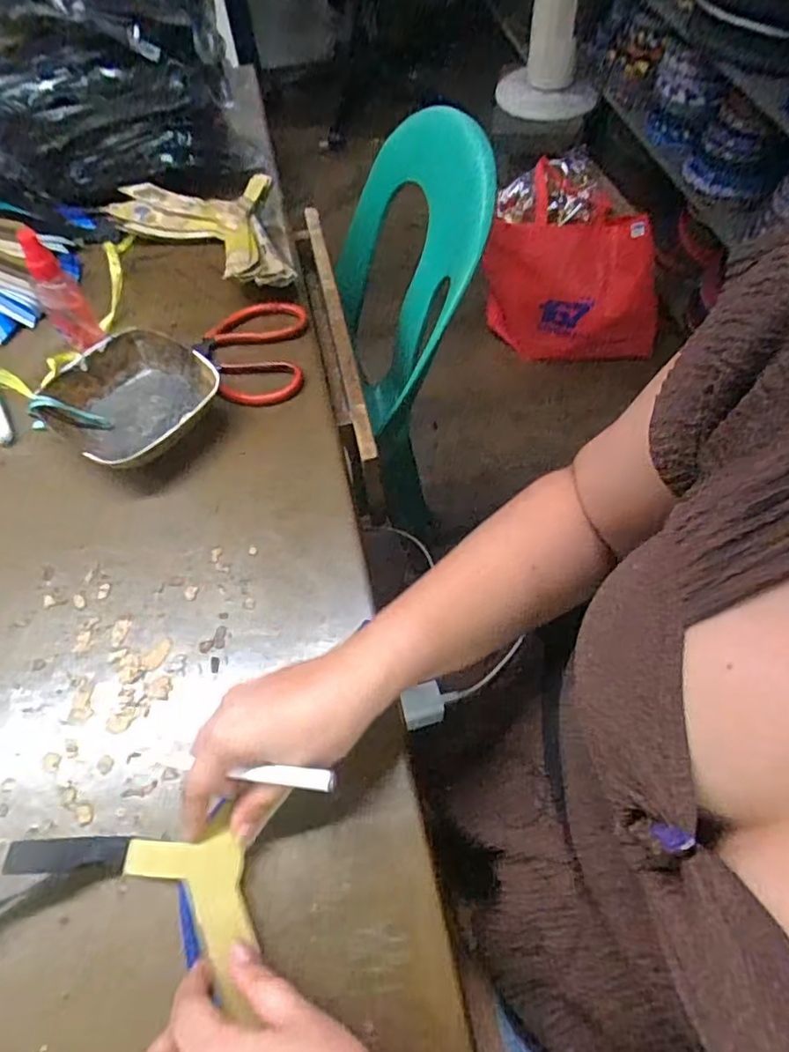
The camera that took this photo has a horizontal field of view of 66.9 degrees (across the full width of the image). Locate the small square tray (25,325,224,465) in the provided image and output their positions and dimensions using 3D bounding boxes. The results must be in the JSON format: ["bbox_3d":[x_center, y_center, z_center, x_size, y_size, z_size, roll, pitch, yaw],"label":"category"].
[{"bbox_3d":[-0.221,-0.105,0.514,0.129,0.043,0.124,30,66,20],"label":"small square tray"}]

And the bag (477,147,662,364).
[{"bbox_3d":[0.419,-0.614,1.409,0.388,0.313,0.295,6,60,7],"label":"bag"}]

